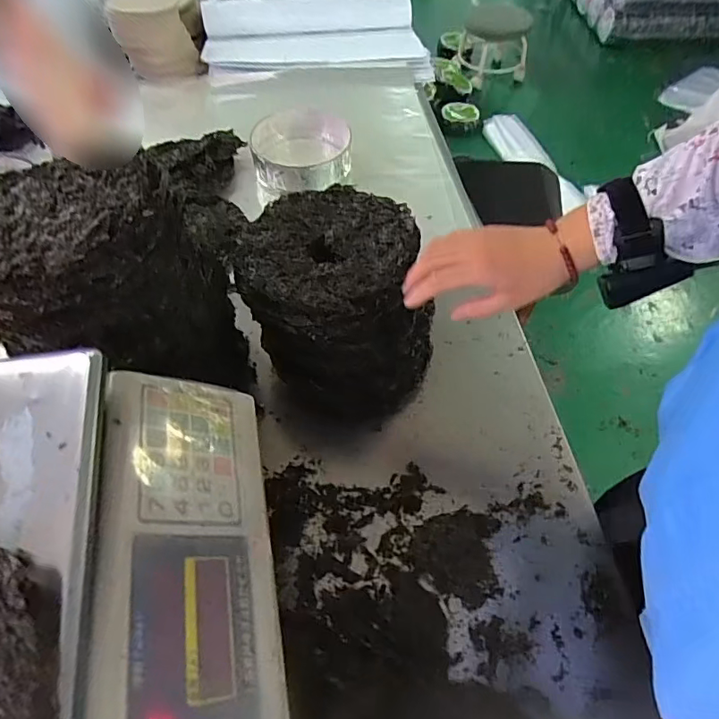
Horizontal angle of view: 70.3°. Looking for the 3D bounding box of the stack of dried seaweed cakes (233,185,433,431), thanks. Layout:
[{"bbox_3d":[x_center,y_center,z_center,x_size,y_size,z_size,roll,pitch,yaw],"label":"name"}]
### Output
[{"bbox_3d":[-0.032,-0.068,0.634,0.205,0.207,0.232,-18,57,-13],"label":"stack of dried seaweed cakes"}]

